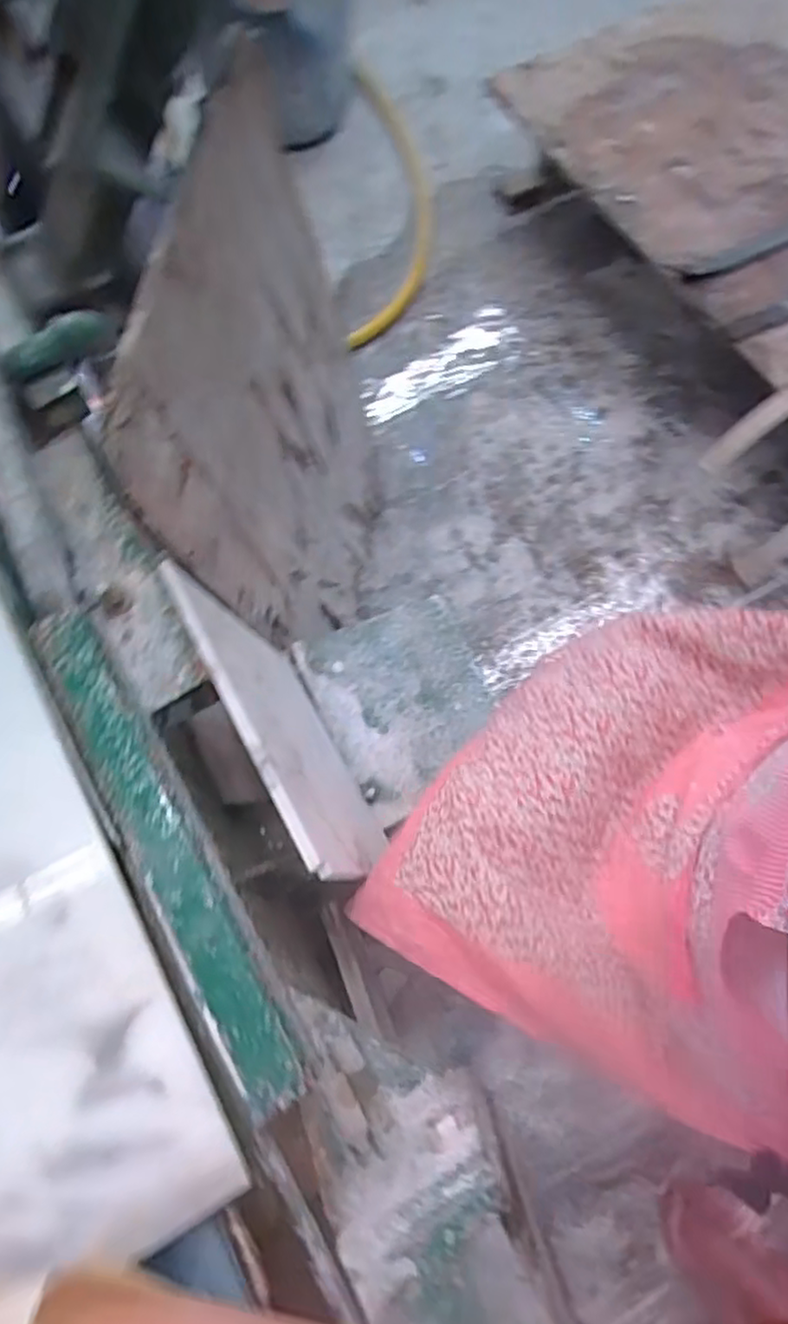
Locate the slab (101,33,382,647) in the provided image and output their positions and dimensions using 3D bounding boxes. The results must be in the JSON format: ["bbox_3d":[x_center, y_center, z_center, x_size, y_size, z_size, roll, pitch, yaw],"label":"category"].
[{"bbox_3d":[-0.127,-0.301,0.948,0.030,0.725,0.517,7,77,14],"label":"slab"}]

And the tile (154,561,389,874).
[{"bbox_3d":[-0.109,0.061,0.695,0.018,0.308,0.342,-32,69,1],"label":"tile"}]

